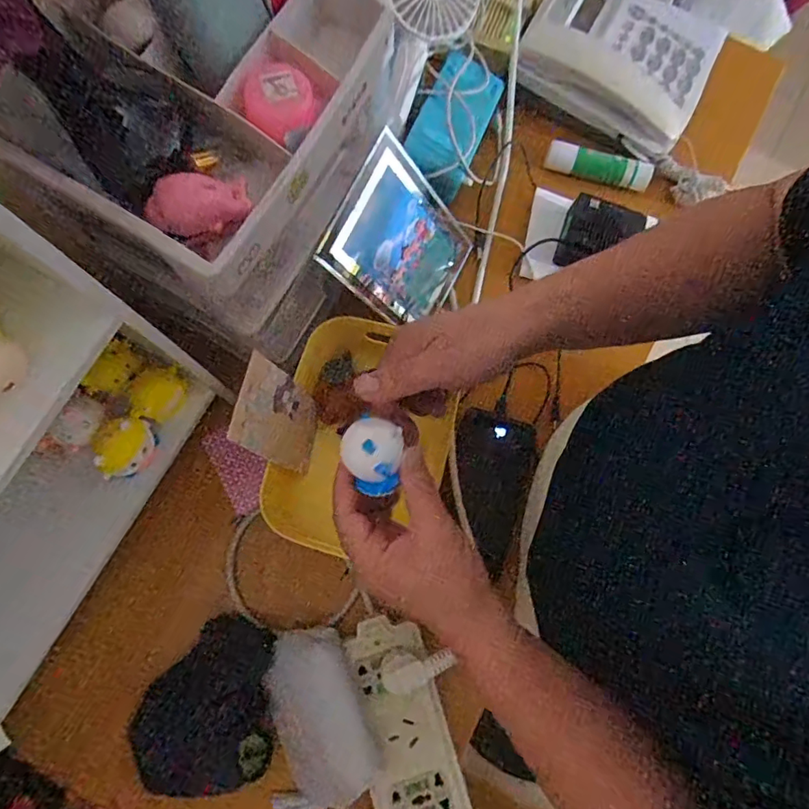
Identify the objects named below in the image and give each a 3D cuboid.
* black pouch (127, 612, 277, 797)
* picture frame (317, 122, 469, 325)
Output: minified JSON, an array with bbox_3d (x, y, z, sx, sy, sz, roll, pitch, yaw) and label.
[{"bbox_3d":[-0.170,0.254,0.443,0.105,0.037,0.126,-3,78,-2],"label":"black pouch"},{"bbox_3d":[-0.001,-0.148,0.495,0.023,0.164,0.123,26,85,42],"label":"picture frame"}]

